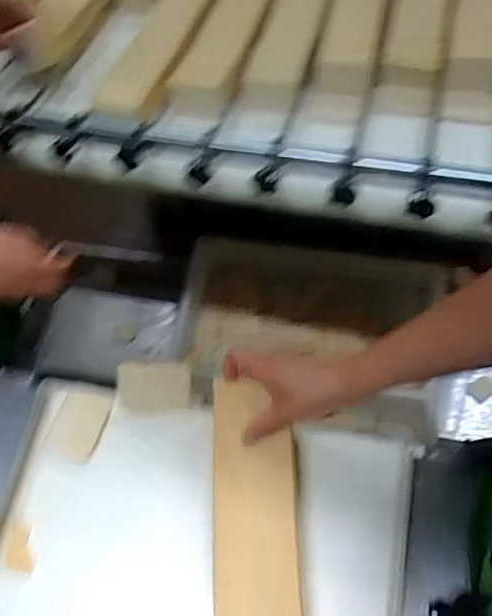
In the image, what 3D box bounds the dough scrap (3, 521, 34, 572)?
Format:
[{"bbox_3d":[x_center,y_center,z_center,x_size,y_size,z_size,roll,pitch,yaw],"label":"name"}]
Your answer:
[{"bbox_3d":[-0.229,0.245,0.625,0.028,0.004,0.046,13,75,-15],"label":"dough scrap"}]

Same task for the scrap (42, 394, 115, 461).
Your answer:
[{"bbox_3d":[-0.178,0.122,0.651,0.050,0.013,0.068,25,72,-11],"label":"scrap"}]

